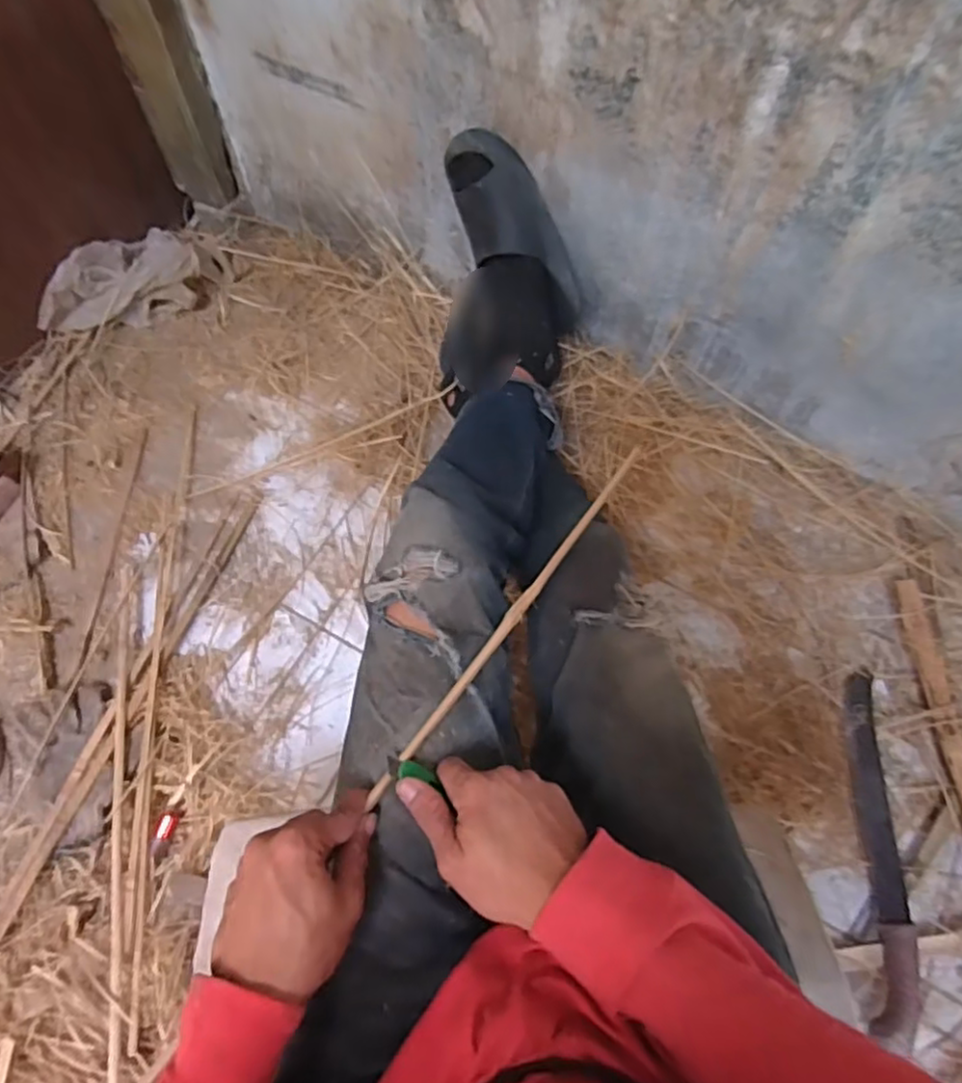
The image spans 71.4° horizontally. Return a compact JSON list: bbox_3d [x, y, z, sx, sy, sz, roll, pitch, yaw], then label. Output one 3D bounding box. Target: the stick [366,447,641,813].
[{"bbox_3d":[0.039,0.050,0.581,0.011,0.014,0.405,32,61,15],"label":"stick"}]

